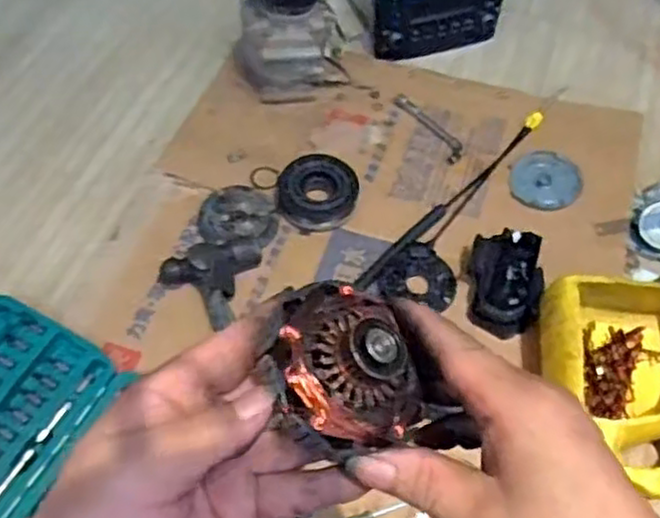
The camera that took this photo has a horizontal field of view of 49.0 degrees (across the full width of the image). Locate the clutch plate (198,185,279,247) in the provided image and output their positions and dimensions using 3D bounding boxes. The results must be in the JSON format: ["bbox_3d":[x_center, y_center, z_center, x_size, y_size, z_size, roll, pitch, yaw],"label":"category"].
[{"bbox_3d":[-0.119,-0.057,0.956,0.101,0.020,0.105,1,57,-1],"label":"clutch plate"}]

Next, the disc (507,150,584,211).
[{"bbox_3d":[0.298,-0.111,1.005,0.107,0.006,0.097,-32,63,-21],"label":"disc"}]

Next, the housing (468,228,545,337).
[{"bbox_3d":[0.212,0.028,0.875,0.080,0.055,0.129,6,57,2],"label":"housing"}]

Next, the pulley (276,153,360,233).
[{"bbox_3d":[-0.016,-0.090,0.977,0.112,0.046,0.095,-14,56,-9],"label":"pulley"}]

